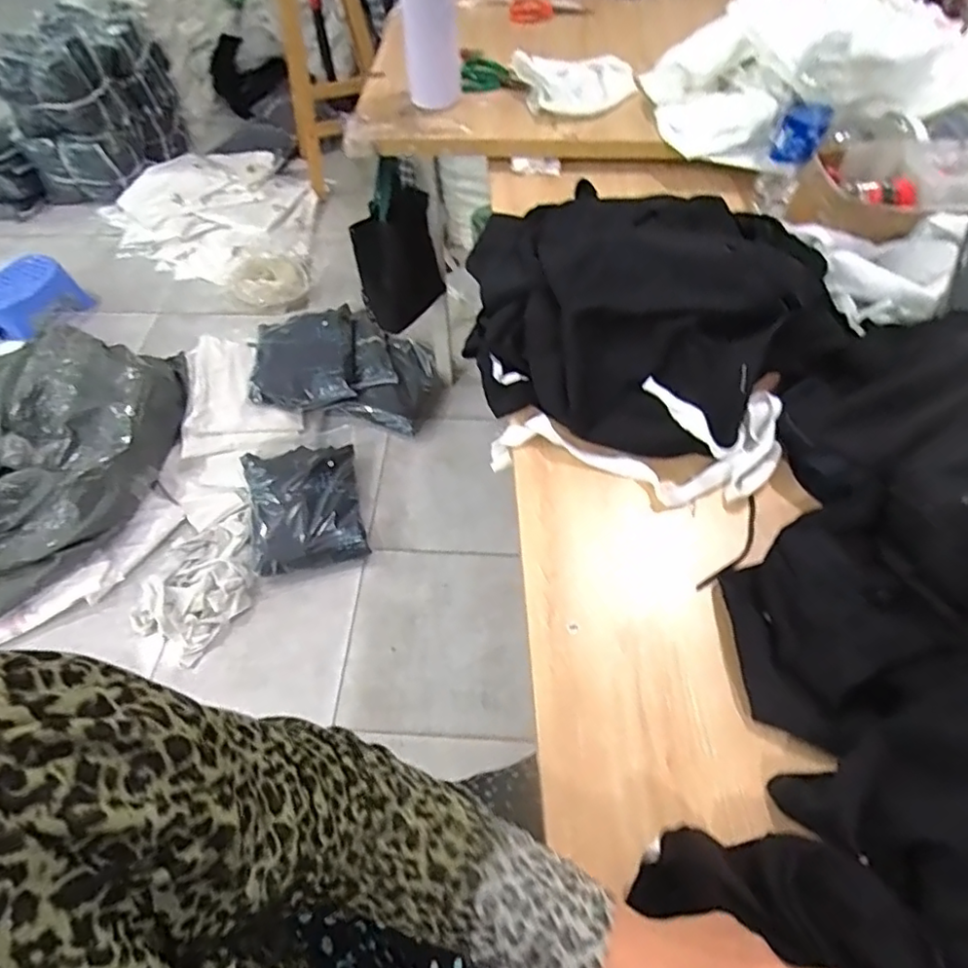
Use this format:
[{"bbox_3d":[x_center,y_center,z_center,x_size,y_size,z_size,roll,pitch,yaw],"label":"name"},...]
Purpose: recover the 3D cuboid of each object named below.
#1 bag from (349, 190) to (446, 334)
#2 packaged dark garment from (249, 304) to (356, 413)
[{"bbox_3d":[-0.169,-0.452,1.277,0.173,0.233,0.079,-26,60,-15],"label":"bag"},{"bbox_3d":[-0.484,-0.354,1.598,0.257,0.096,0.320,-10,57,-5],"label":"packaged dark garment"}]

